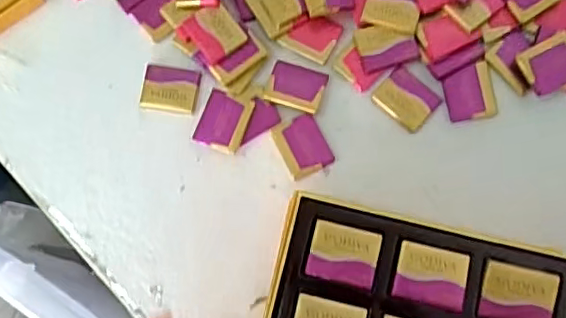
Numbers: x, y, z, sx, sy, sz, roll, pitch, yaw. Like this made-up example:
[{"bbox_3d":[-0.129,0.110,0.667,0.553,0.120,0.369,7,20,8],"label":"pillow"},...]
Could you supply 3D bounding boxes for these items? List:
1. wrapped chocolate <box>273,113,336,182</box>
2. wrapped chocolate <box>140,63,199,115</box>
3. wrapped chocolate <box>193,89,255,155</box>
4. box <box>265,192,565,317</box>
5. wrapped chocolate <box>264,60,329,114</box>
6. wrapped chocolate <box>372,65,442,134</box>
[{"bbox_3d":[0.014,-0.009,0.415,0.032,0.009,0.040,-25,78,-3],"label":"wrapped chocolate"},{"bbox_3d":[-0.080,-0.050,0.427,0.039,0.004,0.033,9,78,4],"label":"wrapped chocolate"},{"bbox_3d":[-0.041,-0.026,0.417,0.032,0.012,0.039,19,79,6],"label":"wrapped chocolate"},{"bbox_3d":[0.076,0.085,0.333,0.165,0.018,0.099,13,78,5],"label":"box"},{"bbox_3d":[0.009,-0.050,0.422,0.039,0.004,0.032,18,68,3],"label":"wrapped chocolate"},{"bbox_3d":[0.085,-0.041,0.414,0.038,0.004,0.032,43,83,10],"label":"wrapped chocolate"}]

